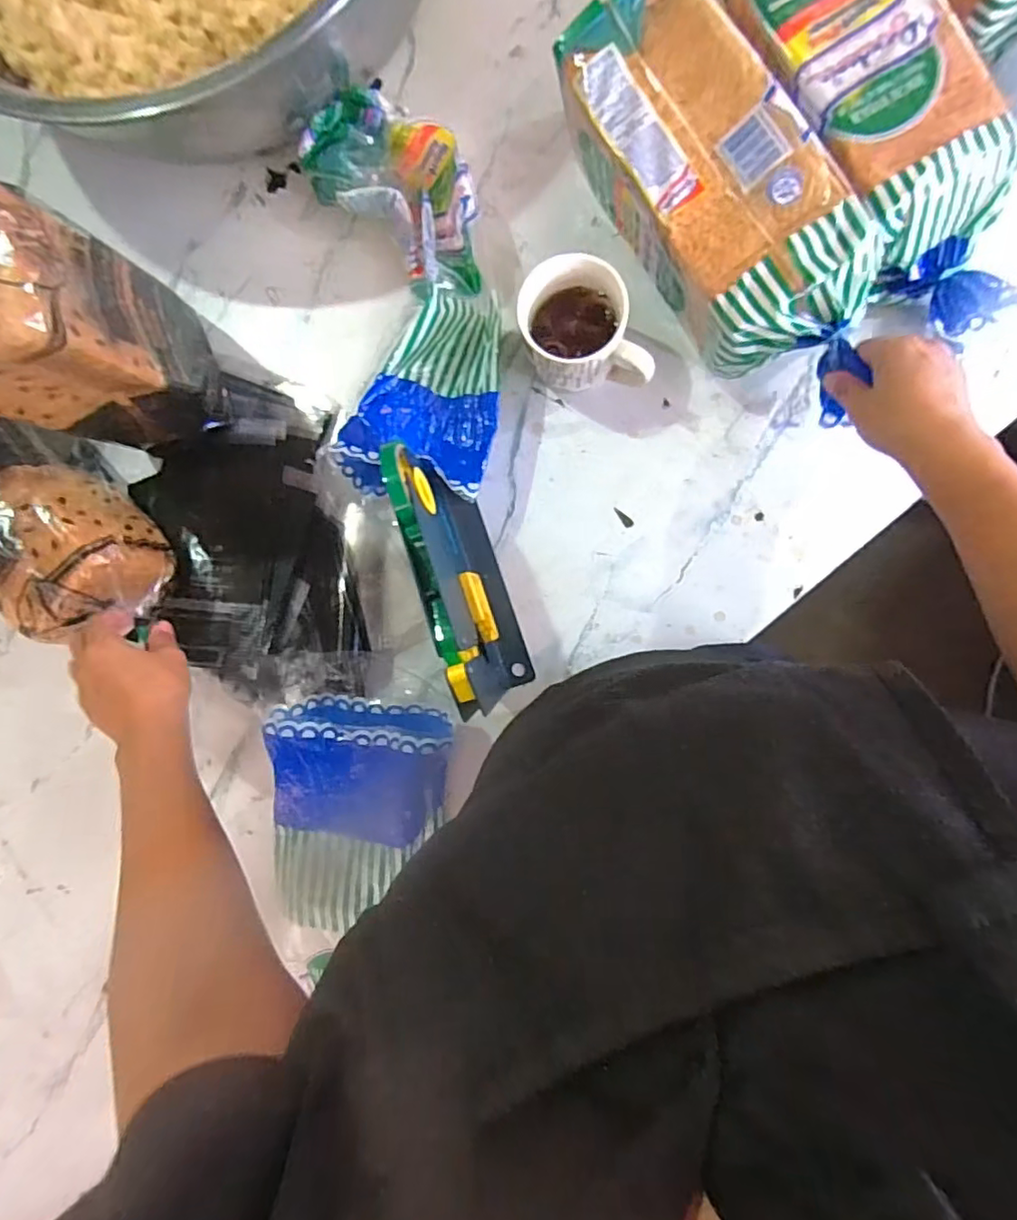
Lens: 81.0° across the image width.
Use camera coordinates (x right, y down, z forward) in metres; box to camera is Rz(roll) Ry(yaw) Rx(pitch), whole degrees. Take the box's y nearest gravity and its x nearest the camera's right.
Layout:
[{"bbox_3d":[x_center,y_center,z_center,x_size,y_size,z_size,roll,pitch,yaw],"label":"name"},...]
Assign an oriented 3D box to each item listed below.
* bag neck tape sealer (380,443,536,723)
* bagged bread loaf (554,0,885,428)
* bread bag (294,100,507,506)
[{"bbox_3d":[-0.038,-0.025,0.489,0.050,0.163,0.221,-17,88,7],"label":"bag neck tape sealer"},{"bbox_3d":[0.166,-0.315,0.479,0.123,0.109,0.332,-32,88,7],"label":"bagged bread loaf"},{"bbox_3d":[-0.089,-0.274,0.540,0.158,0.071,0.346,-6,89,8],"label":"bread bag"}]

